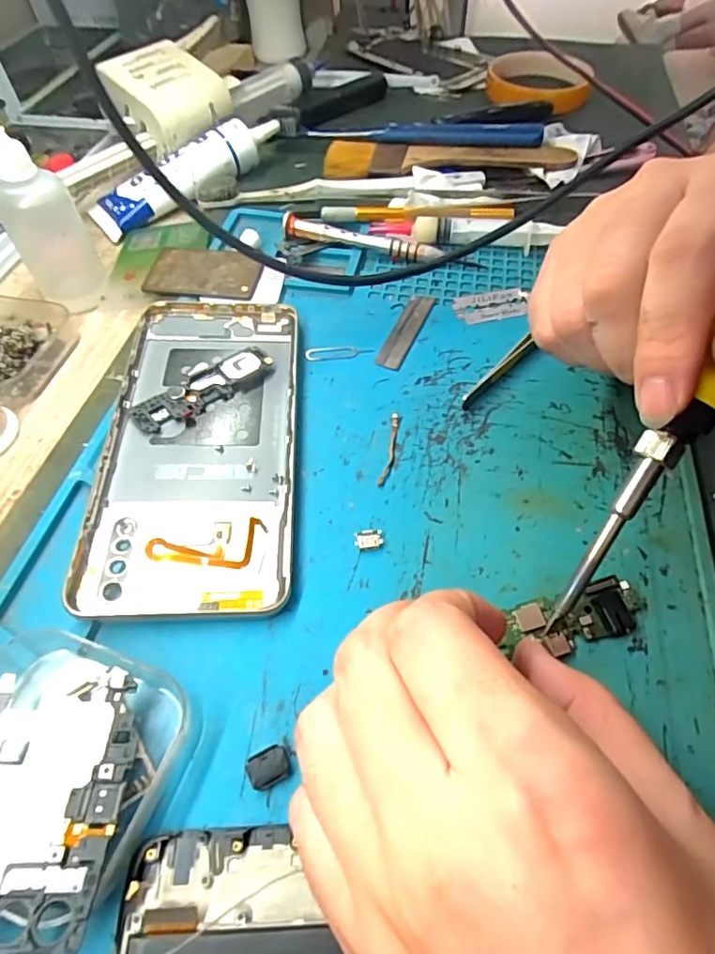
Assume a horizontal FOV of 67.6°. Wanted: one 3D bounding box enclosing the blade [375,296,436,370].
[{"bbox_3d":[0.025,-0.075,0.268,0.014,0.004,0.056,18,57,14],"label":"blade"}]

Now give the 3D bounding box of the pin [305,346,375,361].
[{"bbox_3d":[-0.009,-0.060,0.261,0.033,0.004,0.009,-3,60,1],"label":"pin"}]

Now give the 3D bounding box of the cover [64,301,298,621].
[{"bbox_3d":[-0.065,-0.019,0.226,0.074,0.014,0.159,-3,55,0],"label":"cover"}]

